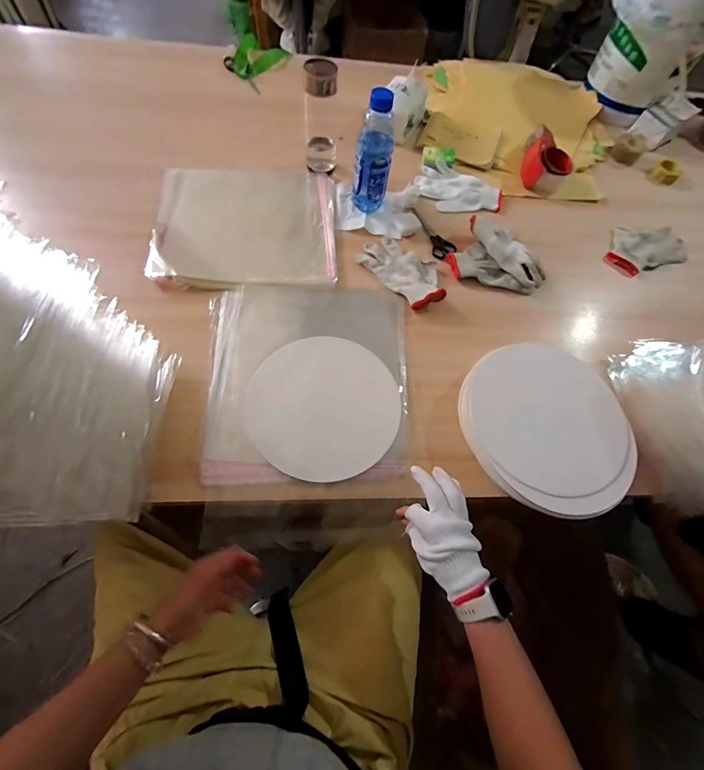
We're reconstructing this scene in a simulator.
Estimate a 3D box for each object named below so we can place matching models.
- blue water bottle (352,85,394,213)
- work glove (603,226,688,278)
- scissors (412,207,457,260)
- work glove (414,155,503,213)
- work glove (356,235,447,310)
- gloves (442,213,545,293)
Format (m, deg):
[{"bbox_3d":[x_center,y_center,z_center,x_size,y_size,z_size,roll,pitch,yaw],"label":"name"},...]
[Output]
[{"bbox_3d":[0.039,-0.431,0.655,0.070,0.193,0.058,4,66,-3],"label":"blue water bottle"},{"bbox_3d":[0.648,-0.308,0.772,0.198,0.033,0.120,-18,69,-12],"label":"work glove"},{"bbox_3d":[0.174,-0.329,0.738,0.053,0.008,0.153,-15,68,-11],"label":"scissors"},{"bbox_3d":[0.238,-0.435,0.785,0.190,0.029,0.125,33,68,9],"label":"work glove"},{"bbox_3d":[0.105,-0.228,0.667,0.108,0.027,0.186,-40,75,-19],"label":"work glove"},{"bbox_3d":[0.291,-0.268,0.700,0.183,0.034,0.147,9,66,-1],"label":"gloves"}]

